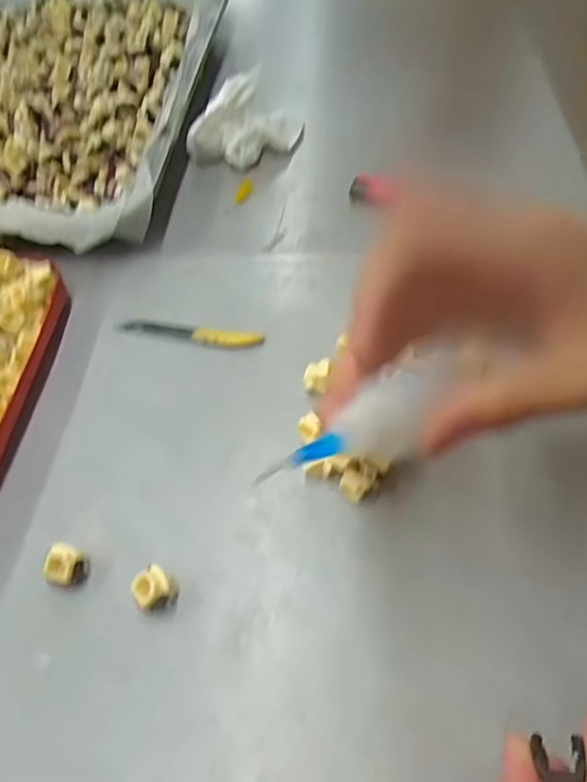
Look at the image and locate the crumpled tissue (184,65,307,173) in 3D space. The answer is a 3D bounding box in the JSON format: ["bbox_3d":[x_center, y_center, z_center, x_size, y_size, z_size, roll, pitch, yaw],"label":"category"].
[{"bbox_3d":[-0.030,-0.184,0.402,0.082,0.038,0.038,-25,56,-13],"label":"crumpled tissue"}]

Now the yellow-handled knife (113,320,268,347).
[{"bbox_3d":[-0.058,-0.032,0.322,0.083,0.004,0.010,8,56,10],"label":"yellow-handled knife"}]

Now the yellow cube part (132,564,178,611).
[{"bbox_3d":[-0.055,0.079,0.236,0.015,0.013,0.014,-38,60,-21],"label":"yellow cube part"}]

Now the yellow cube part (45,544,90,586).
[{"bbox_3d":[-0.094,0.073,0.244,0.013,0.015,0.015,13,57,13],"label":"yellow cube part"}]

